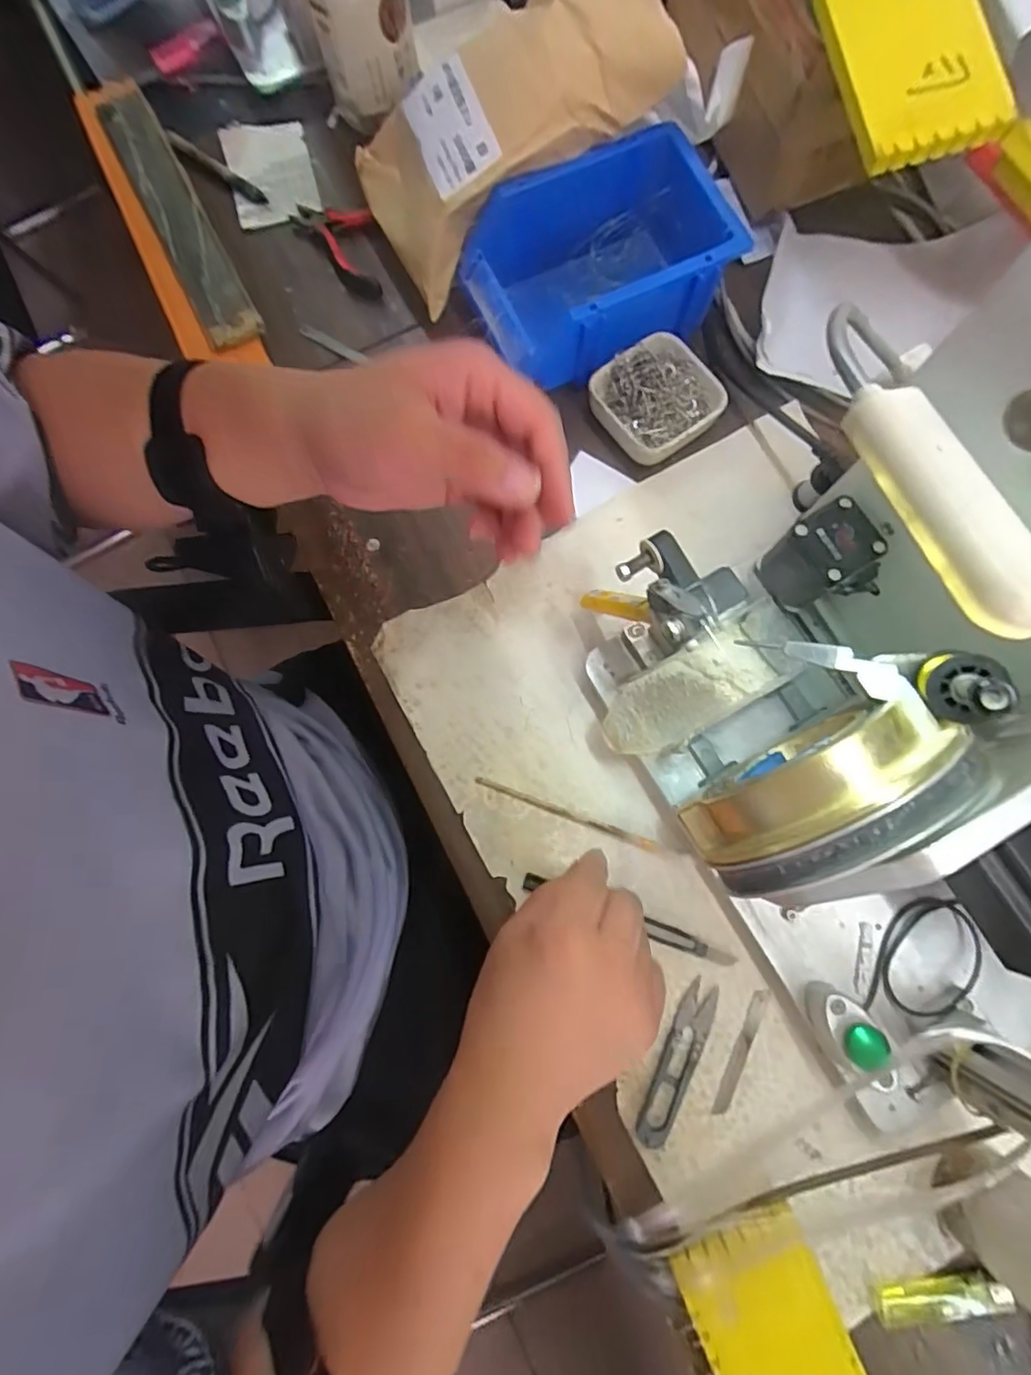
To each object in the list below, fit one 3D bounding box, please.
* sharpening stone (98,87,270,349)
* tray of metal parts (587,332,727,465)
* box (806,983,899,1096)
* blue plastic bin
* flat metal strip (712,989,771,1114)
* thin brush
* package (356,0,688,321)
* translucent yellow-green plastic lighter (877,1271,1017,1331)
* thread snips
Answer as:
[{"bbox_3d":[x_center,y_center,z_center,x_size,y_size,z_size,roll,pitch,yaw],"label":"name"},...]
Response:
[{"bbox_3d":[-0.283,-0.394,0.499,0.044,0.018,0.264,-28,80,-4],"label":"sharpening stone"},{"bbox_3d":[0.107,-0.217,0.455,0.086,0.032,0.080,-38,81,-5],"label":"tray of metal parts"},{"bbox_3d":[0.198,0.208,0.351,0.028,0.034,0.055,-35,81,-5],"label":"box"},{"bbox_3d":[0.064,-0.314,0.452,0.191,0.077,0.123,-22,80,-3],"label":"blue plastic bin"},{"bbox_3d":[0.146,0.236,0.387,0.011,0.004,0.081,25,81,6],"label":"flat metal strip"},{"bbox_3d":[0.043,0.091,0.412,0.148,0.004,0.008,20,81,5],"label":"thin brush"},{"bbox_3d":[-0.006,-0.393,0.423,0.234,0.068,0.127,-21,76,24],"label":"package"},{"bbox_3d":[0.255,0.366,0.354,0.075,0.010,0.021,-9,79,0],"label":"translucent yellow-green plastic lighter"},{"bbox_3d":[0.105,0.241,0.382,0.022,0.006,0.101,25,81,6],"label":"thread snips"}]

